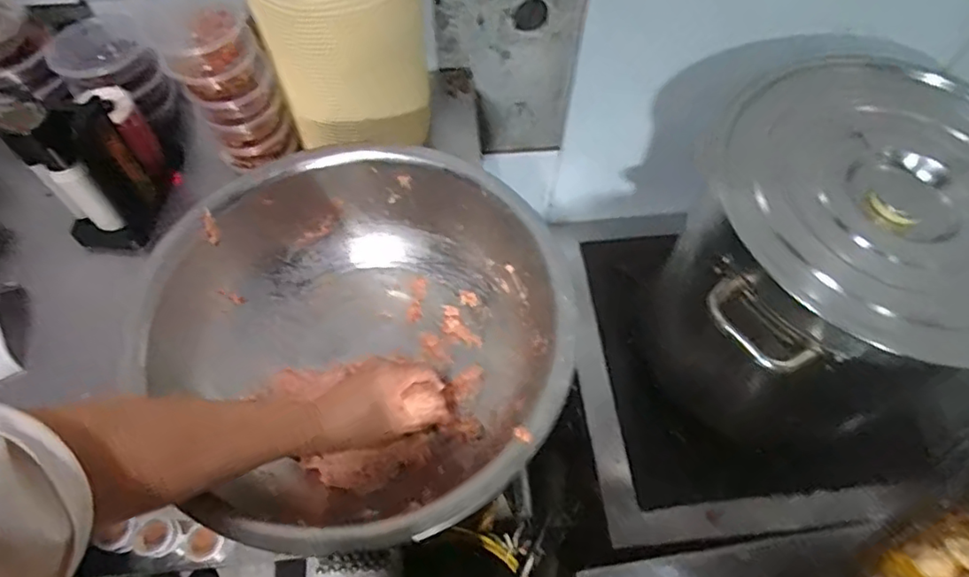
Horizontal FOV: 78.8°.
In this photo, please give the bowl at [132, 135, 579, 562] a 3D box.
[{"bbox_3d":[-0.105,0.044,0.547,0.340,0.113,0.356,0,60,0],"label":"bowl"}]

